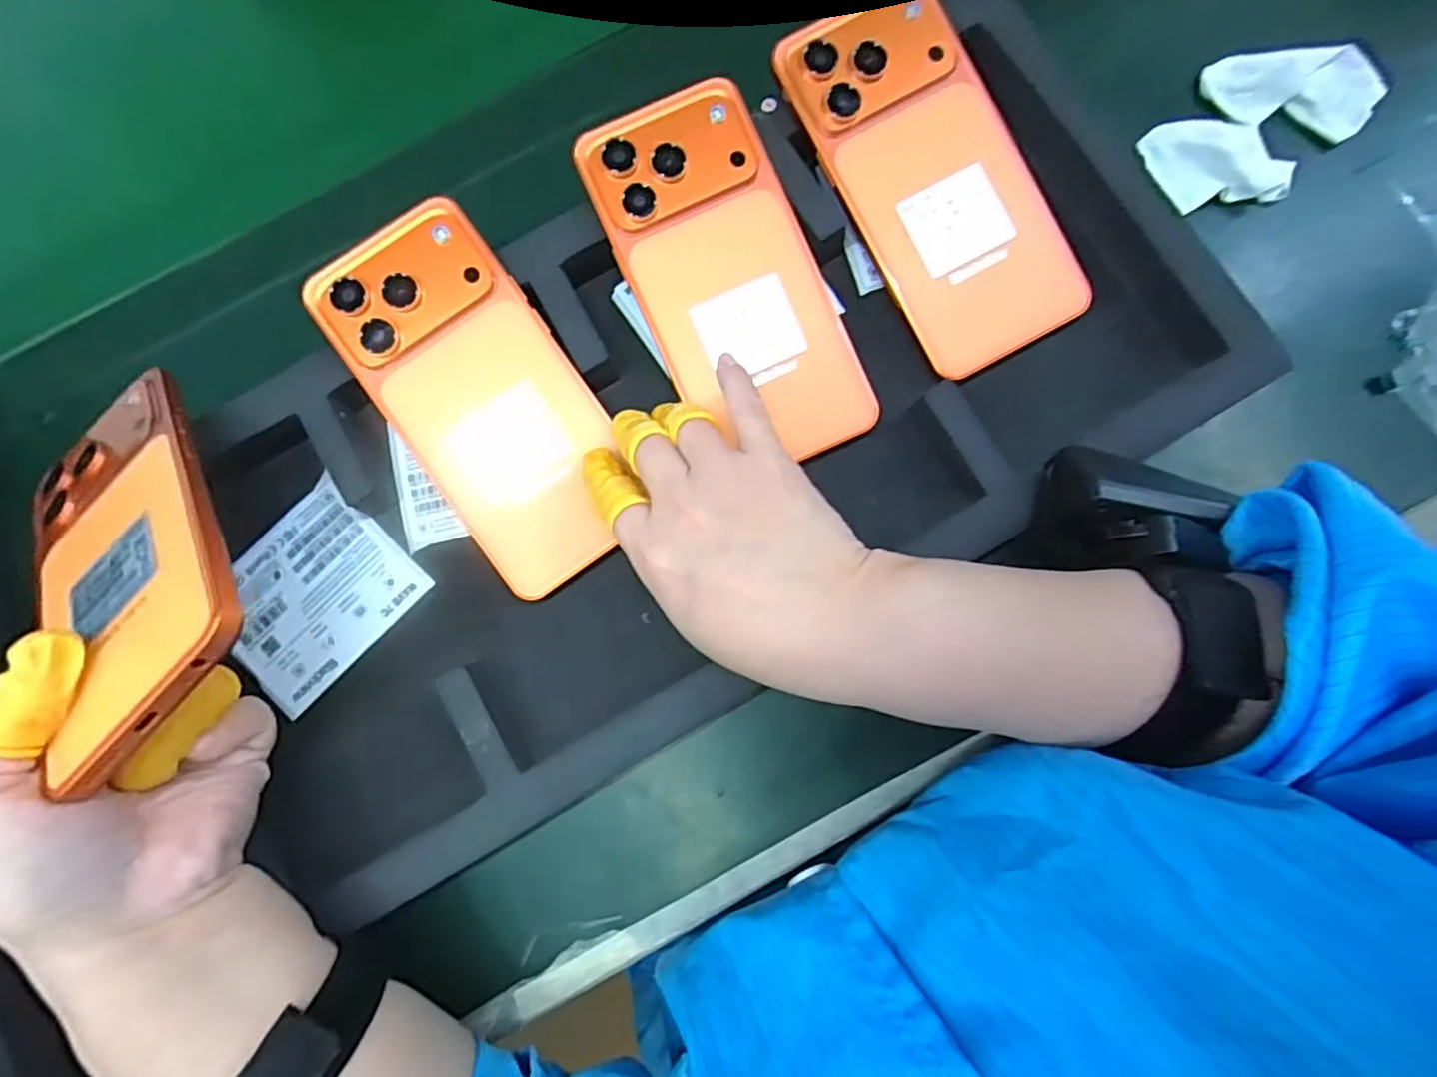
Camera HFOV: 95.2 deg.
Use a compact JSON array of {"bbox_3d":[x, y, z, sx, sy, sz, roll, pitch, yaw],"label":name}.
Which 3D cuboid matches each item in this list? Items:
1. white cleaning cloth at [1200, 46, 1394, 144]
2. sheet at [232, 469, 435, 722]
[{"bbox_3d":[0.266,-0.205,0.301,0.076,0.008,0.042,3,79,1],"label":"white cleaning cloth"},{"bbox_3d":[-0.180,0.024,0.290,0.071,0.004,0.081,43,82,8],"label":"sheet"}]

